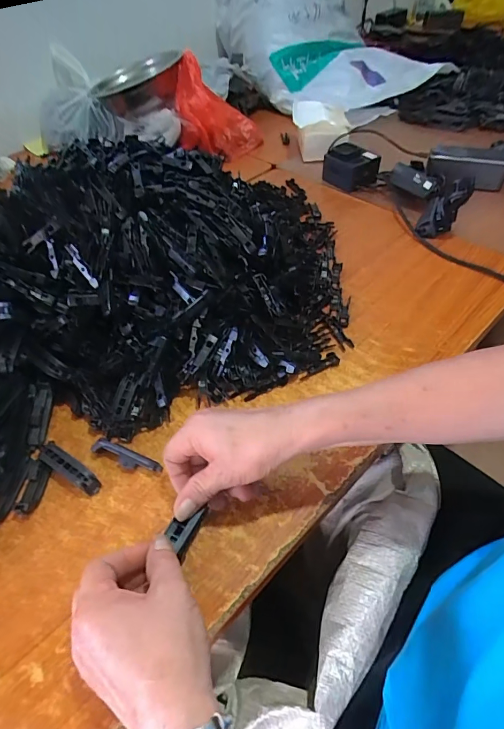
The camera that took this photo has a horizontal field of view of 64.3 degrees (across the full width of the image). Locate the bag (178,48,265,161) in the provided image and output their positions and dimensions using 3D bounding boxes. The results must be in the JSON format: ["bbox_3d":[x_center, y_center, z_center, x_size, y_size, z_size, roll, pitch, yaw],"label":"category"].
[{"bbox_3d":[-0.065,-0.496,0.782,0.164,0.130,0.129,-4,49,0],"label":"bag"}]

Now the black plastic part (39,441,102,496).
[{"bbox_3d":[-0.180,0.098,0.389,0.080,0.015,0.019,24,54,22],"label":"black plastic part"}]

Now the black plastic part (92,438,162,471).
[{"bbox_3d":[-0.122,0.092,0.393,0.073,0.017,0.016,15,51,16],"label":"black plastic part"}]

